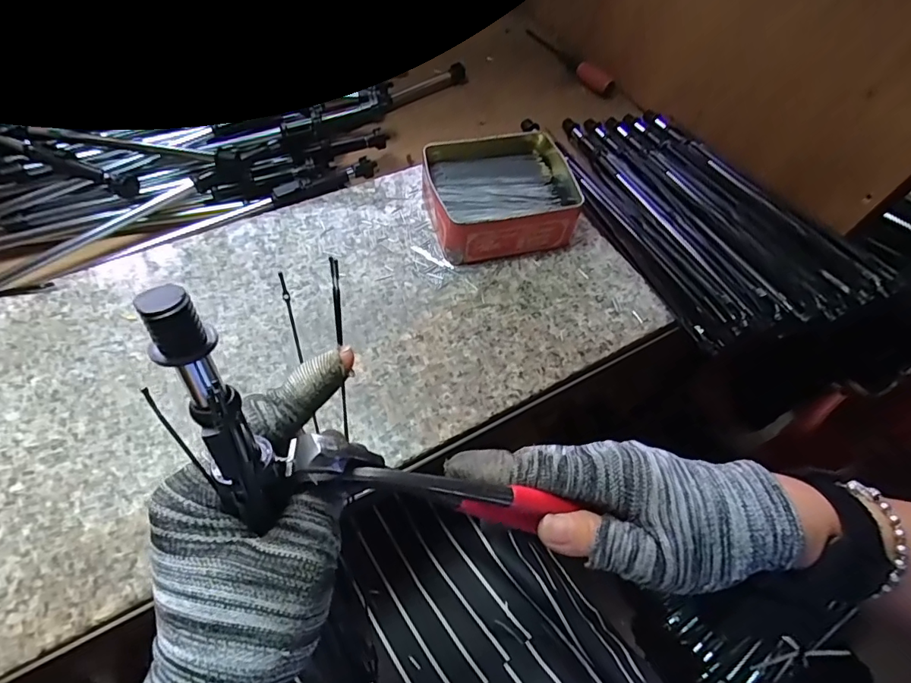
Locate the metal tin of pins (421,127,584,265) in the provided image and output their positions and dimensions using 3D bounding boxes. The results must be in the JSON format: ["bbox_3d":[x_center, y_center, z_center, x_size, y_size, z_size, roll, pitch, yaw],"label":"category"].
[{"bbox_3d":[0.037,-0.130,0.440,0.132,0.048,0.113,-12,61,-13],"label":"metal tin of pins"}]

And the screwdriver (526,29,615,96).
[{"bbox_3d":[0.146,-0.363,0.635,0.022,0.019,0.161,-23,64,-19],"label":"screwdriver"}]

